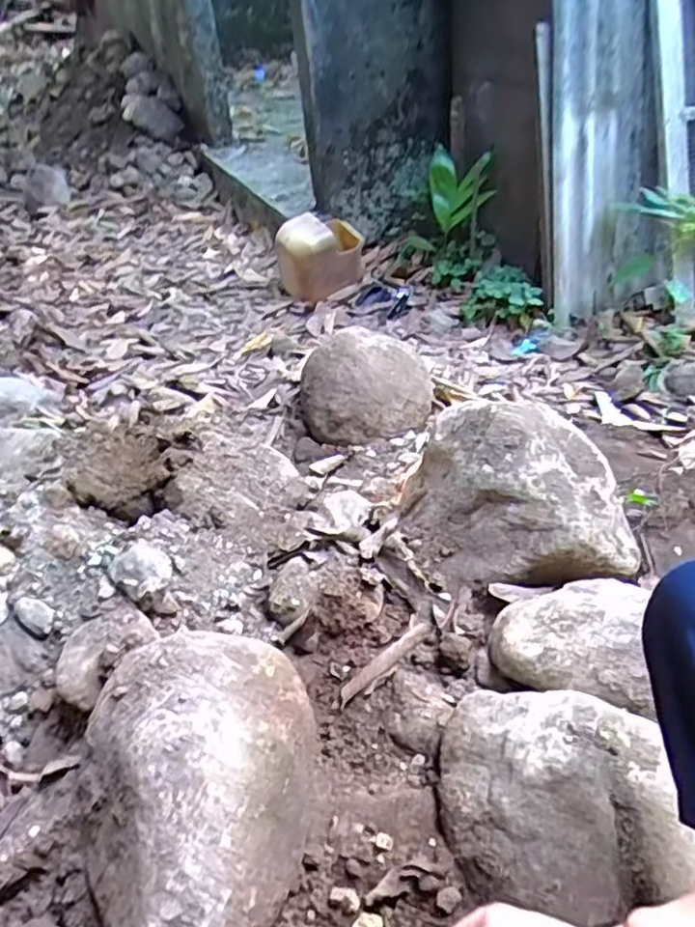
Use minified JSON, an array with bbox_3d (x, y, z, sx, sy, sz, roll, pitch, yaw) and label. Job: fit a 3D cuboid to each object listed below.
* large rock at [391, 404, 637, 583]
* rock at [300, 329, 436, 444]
[{"bbox_3d":[0.239,0.028,0.911,0.324,0.141,0.248,-6,40,-2],"label":"large rock"},{"bbox_3d":[0.035,-0.152,1.246,0.263,0.137,0.220,-1,40,4],"label":"rock"}]

